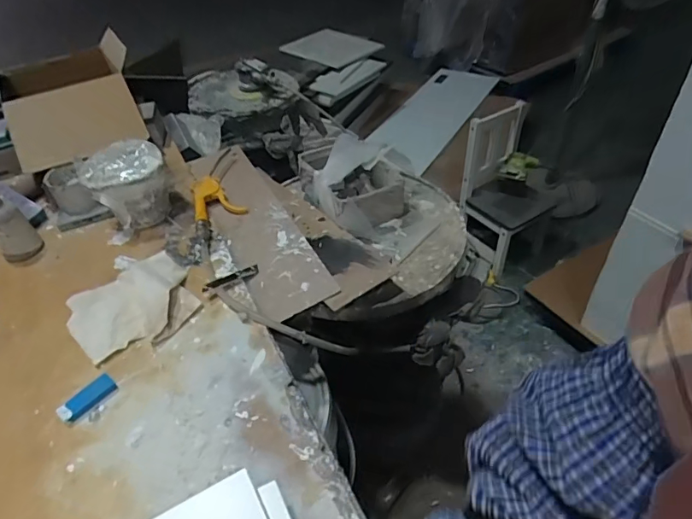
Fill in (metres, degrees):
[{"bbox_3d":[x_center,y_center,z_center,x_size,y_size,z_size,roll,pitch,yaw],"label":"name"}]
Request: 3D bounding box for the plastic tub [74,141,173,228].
[{"bbox_3d":[-0.373,-0.126,0.860,0.120,0.122,0.110,-2,42,2],"label":"plastic tub"}]

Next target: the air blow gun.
[{"bbox_3d":[-0.224,-0.078,0.856,0.091,0.033,0.208,-7,42,-3],"label":"air blow gun"}]

